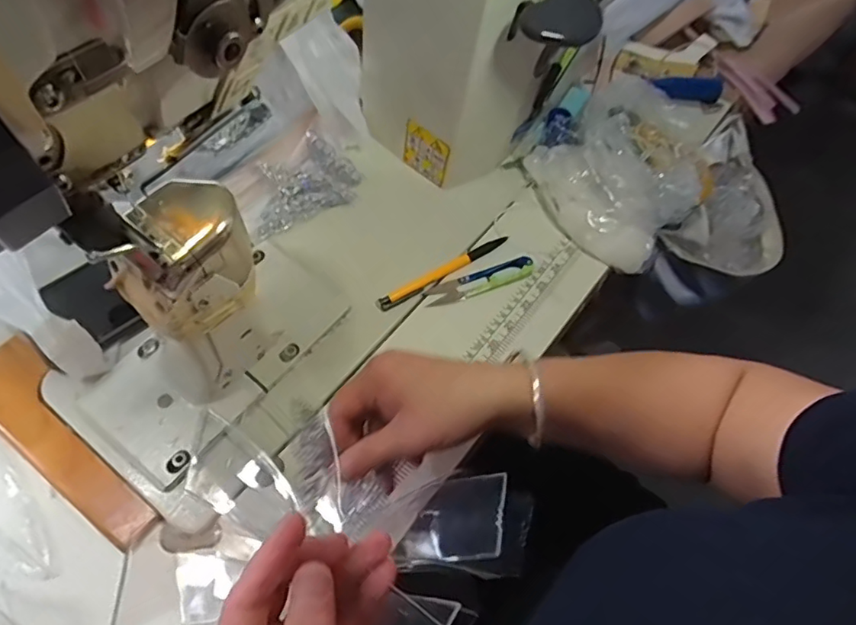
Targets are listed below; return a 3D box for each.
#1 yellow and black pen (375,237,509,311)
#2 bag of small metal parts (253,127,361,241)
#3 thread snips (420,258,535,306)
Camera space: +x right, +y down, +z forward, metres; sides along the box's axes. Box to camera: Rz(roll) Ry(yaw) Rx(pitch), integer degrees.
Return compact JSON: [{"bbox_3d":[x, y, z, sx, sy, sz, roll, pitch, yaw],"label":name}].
[{"bbox_3d":[0.015,-0.039,0.509,0.138,0.006,0.014,-30,65,-17],"label":"yellow and black pen"},{"bbox_3d":[-0.123,-0.124,0.524,0.107,0.023,0.082,-29,65,-17],"label":"bag of small metal parts"},{"bbox_3d":[0.048,-0.028,0.508,0.102,0.015,0.020,-16,65,-11],"label":"thread snips"}]

